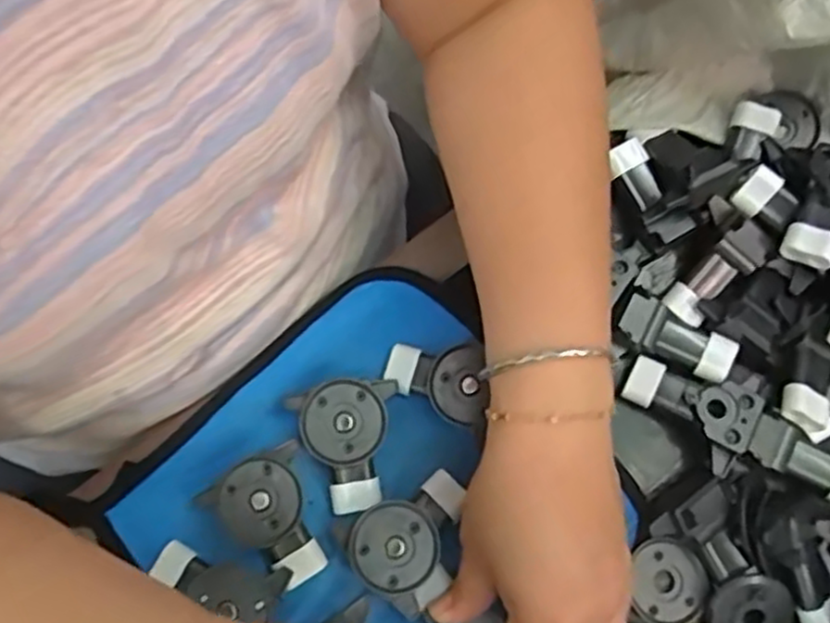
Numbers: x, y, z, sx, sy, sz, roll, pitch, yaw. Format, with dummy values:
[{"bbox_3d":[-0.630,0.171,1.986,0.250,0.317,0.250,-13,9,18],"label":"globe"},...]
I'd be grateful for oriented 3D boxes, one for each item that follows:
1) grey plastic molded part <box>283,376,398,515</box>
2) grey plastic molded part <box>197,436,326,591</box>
[{"bbox_3d":[-0.032,0.067,0.371,0.052,0.019,0.063,-15,76,-3],"label":"grey plastic molded part"},{"bbox_3d":[-0.071,0.104,0.360,0.049,0.022,0.062,-28,77,-6],"label":"grey plastic molded part"}]

